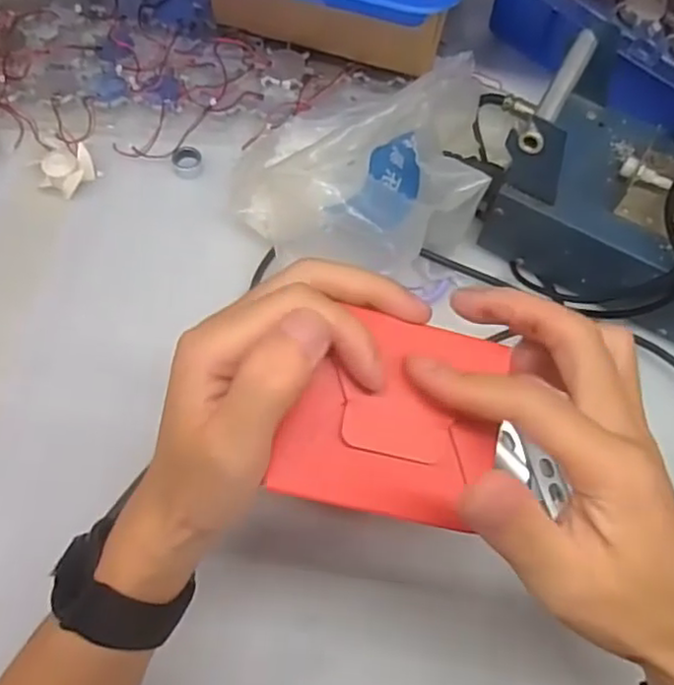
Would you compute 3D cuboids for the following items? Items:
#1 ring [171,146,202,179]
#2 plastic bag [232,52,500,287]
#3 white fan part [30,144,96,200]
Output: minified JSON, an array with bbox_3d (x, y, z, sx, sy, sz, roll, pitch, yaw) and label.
[{"bbox_3d":[-0.115,-0.138,0.508,0.022,0.012,0.021,1,66,-3],"label":"ring"},{"bbox_3d":[0.016,-0.123,0.459,0.169,0.084,0.162,10,66,1],"label":"plastic bag"},{"bbox_3d":[-0.204,-0.132,0.494,0.043,0.011,0.041,37,70,13],"label":"white fan part"}]

